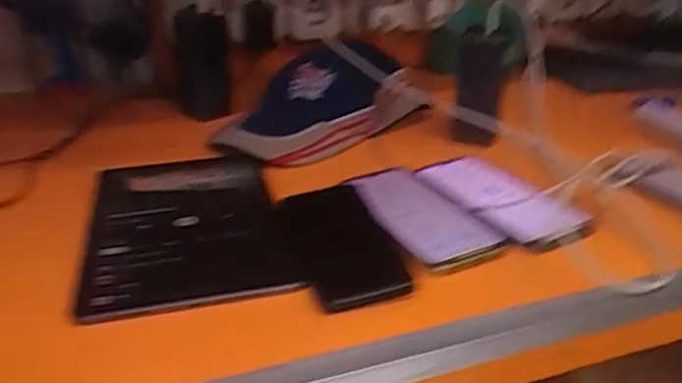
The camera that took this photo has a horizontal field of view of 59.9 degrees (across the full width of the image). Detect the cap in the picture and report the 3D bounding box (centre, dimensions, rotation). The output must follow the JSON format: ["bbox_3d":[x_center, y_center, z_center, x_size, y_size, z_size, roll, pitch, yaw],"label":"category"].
[{"bbox_3d":[-0.028,-0.113,0.714,0.245,0.091,0.135,-21,33,-36],"label":"cap"}]

